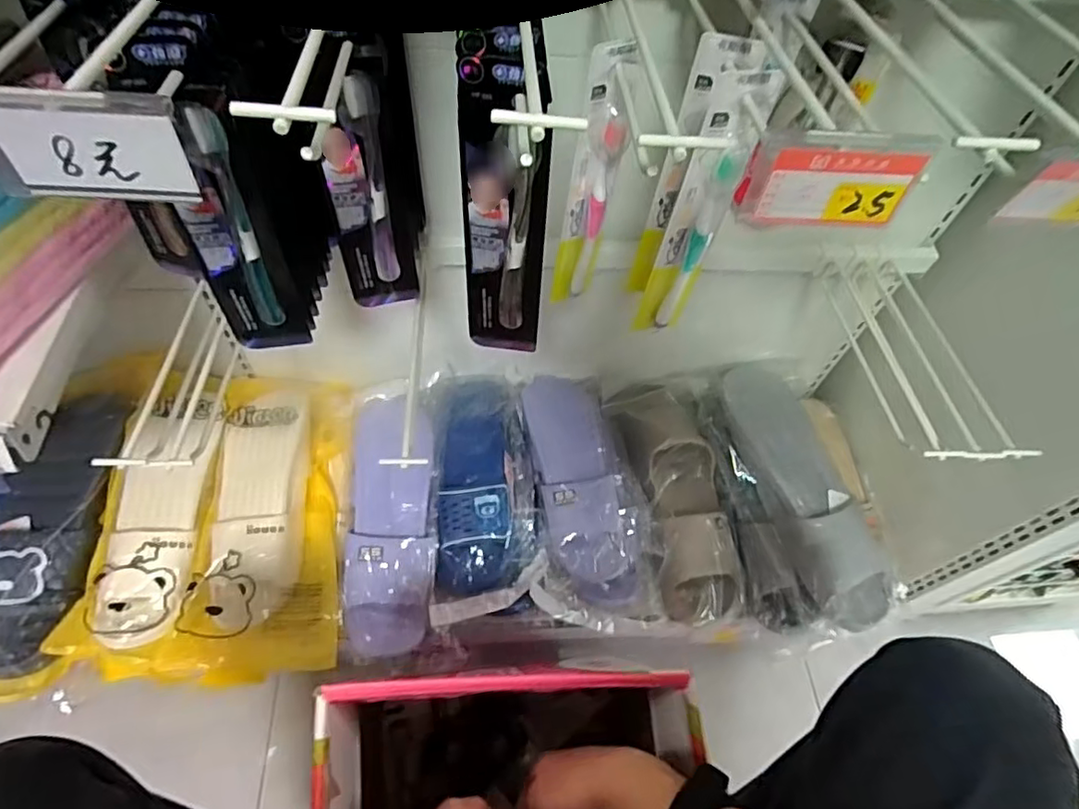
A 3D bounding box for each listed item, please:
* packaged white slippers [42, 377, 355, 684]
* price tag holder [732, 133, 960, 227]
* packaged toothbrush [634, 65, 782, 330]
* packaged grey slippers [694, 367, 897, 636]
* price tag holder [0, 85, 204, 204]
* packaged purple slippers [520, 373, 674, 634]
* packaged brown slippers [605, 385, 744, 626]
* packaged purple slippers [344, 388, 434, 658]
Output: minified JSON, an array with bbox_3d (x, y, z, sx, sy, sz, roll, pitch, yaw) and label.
[{"bbox_3d":[-0.403,0.137,0.782,0.281,0.105,0.387,-2,57,-6],"label":"packaged white slippers"},{"bbox_3d":[0.136,-0.105,0.282,0.084,0.044,0.015,-2,57,-6],"label":"price tag holder"},{"bbox_3d":[0.116,-0.136,0.448,0.039,0.221,0.028,23,58,10],"label":"packaged toothbrush"},{"bbox_3d":[0.359,0.118,0.849,0.173,0.082,0.376,-8,58,-10],"label":"packaged grey slippers"},{"bbox_3d":[-0.185,-0.104,0.247,0.080,0.047,0.010,3,57,-3],"label":"price tag holder"},{"bbox_3d":[0.063,0.123,0.859,0.157,0.073,0.362,-9,71,-11],"label":"packaged purple slippers"},{"bbox_3d":[0.206,0.130,0.880,0.129,0.069,0.350,-10,70,-11],"label":"packaged brown slippers"},{"bbox_3d":[-0.195,0.144,0.796,0.108,0.093,0.327,-2,57,-6],"label":"packaged purple slippers"}]

